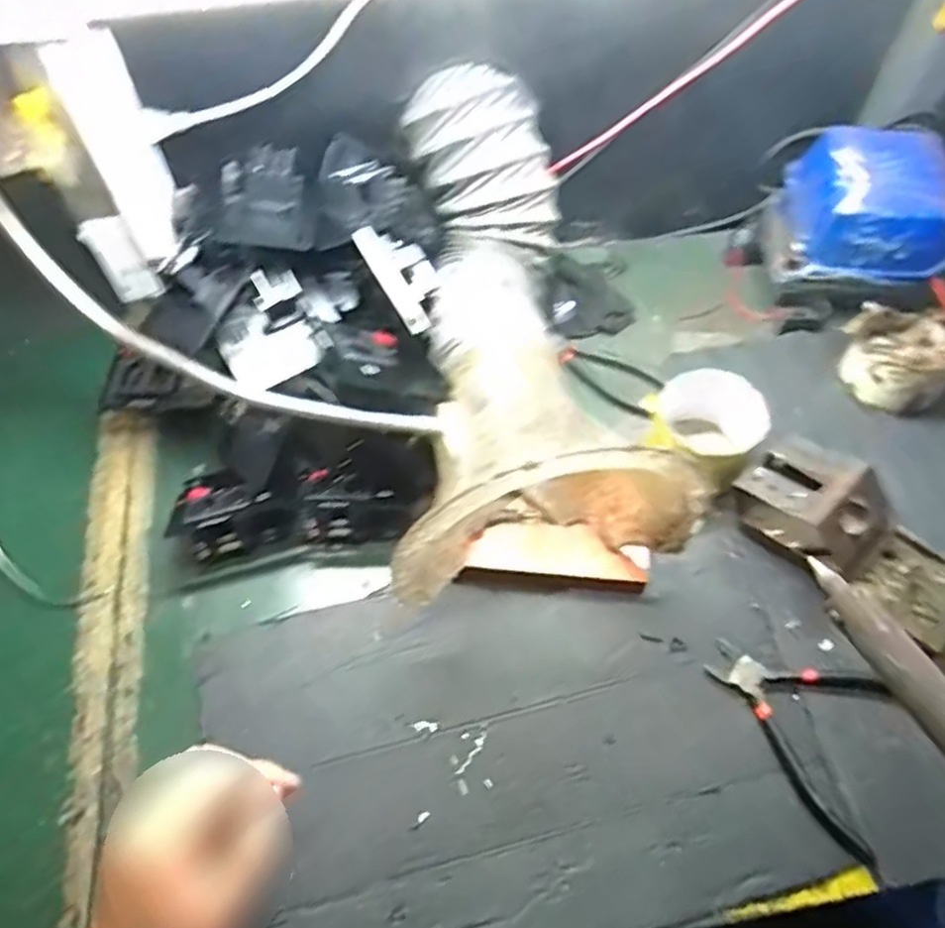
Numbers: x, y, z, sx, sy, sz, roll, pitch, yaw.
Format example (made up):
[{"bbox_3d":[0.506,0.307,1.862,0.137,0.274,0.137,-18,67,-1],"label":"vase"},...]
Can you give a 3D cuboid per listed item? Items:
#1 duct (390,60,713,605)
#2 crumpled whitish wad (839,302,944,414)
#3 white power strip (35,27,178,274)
[{"bbox_3d":[0.010,-0.090,0.565,0.201,0.197,0.353,-13,60,-6],"label":"duct"},{"bbox_3d":[0.372,-0.095,0.627,0.089,0.066,0.086,19,60,14],"label":"crumpled whitish wad"},{"bbox_3d":[-0.261,-0.237,0.559,0.056,0.188,0.033,-38,65,-19],"label":"white power strip"}]

